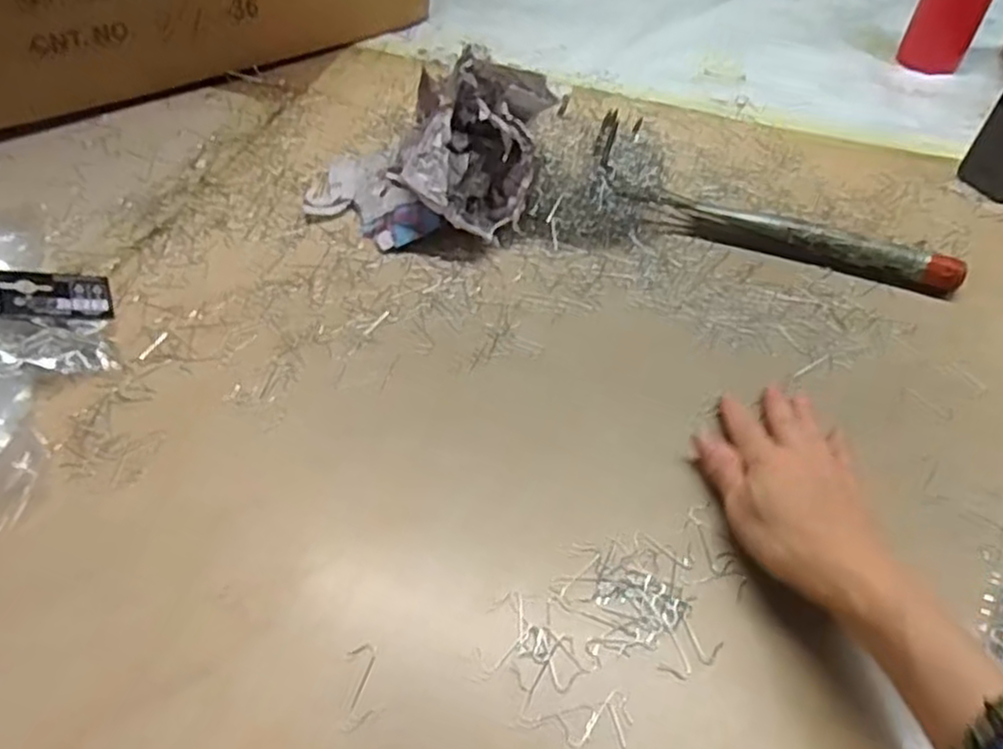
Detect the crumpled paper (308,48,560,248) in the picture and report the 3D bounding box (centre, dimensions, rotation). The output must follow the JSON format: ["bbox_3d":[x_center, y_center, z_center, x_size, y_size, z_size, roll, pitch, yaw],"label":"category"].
[{"bbox_3d":[-0.068,-0.180,0.560,0.184,0.120,0.115,23,51,16],"label":"crumpled paper"}]

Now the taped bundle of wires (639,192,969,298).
[{"bbox_3d":[0.246,-0.107,0.580,0.237,0.027,0.028,17,50,11],"label":"taped bundle of wires"}]

